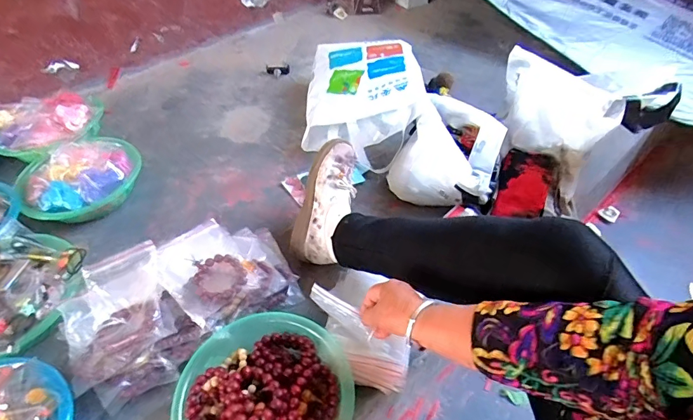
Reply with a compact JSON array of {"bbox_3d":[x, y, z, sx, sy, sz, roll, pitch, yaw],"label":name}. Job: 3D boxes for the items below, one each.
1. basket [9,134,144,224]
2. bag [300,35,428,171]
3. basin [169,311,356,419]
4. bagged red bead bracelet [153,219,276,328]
[{"bbox_3d":[-0.552,-0.064,0.874,0.233,0.099,0.206,-33,55,-25],"label":"basket"},{"bbox_3d":[0.039,-0.289,1.037,0.275,0.149,0.380,1,48,2],"label":"bag"},{"bbox_3d":[-0.118,0.258,0.576,0.243,0.087,0.232,-1,48,1],"label":"basin"},{"bbox_3d":[-0.221,0.098,0.685,0.162,0.026,0.144,37,48,20],"label":"bagged red bead bracelet"}]

